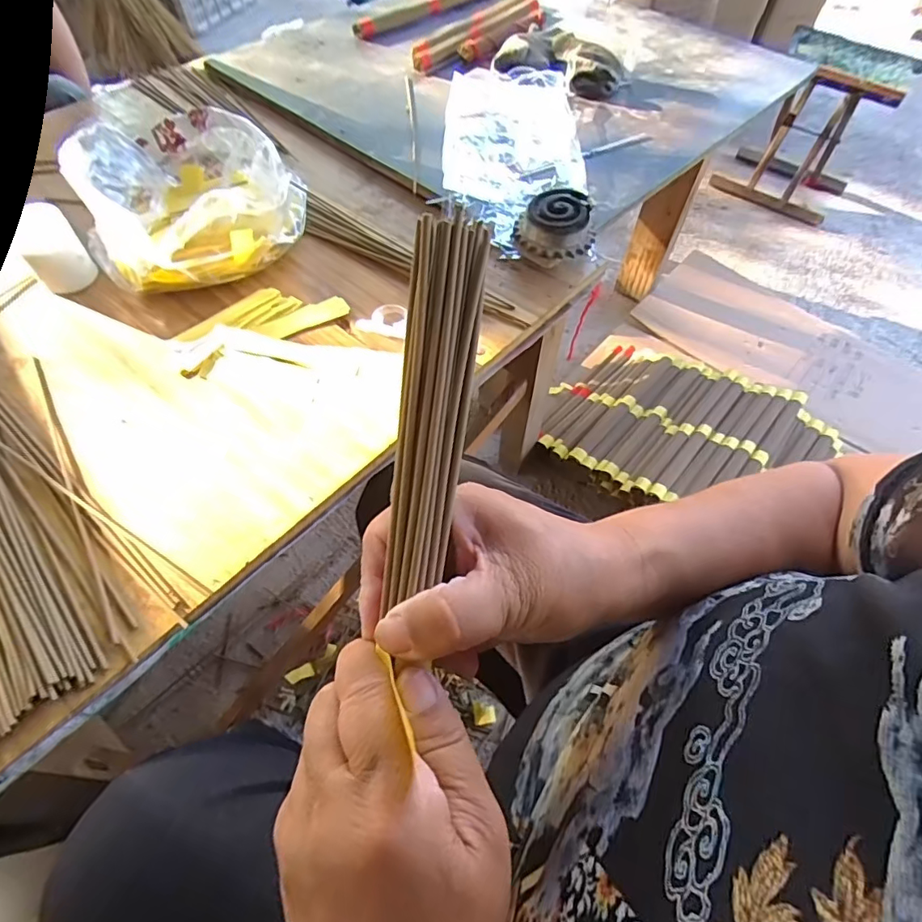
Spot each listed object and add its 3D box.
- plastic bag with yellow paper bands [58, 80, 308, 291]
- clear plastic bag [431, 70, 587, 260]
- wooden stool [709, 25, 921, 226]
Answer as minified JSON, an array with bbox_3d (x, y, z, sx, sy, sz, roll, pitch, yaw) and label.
[{"bbox_3d":[-0.296,-0.290,0.560,0.226,0.081,0.233,-31,64,-19],"label":"plastic bag with yellow paper bands"},{"bbox_3d":[0.066,-0.403,0.664,0.180,0.041,0.396,5,58,1],"label":"clear plastic bag"},{"bbox_3d":[0.892,-0.853,1.301,0.292,0.307,0.247,36,64,19],"label":"wooden stool"}]

